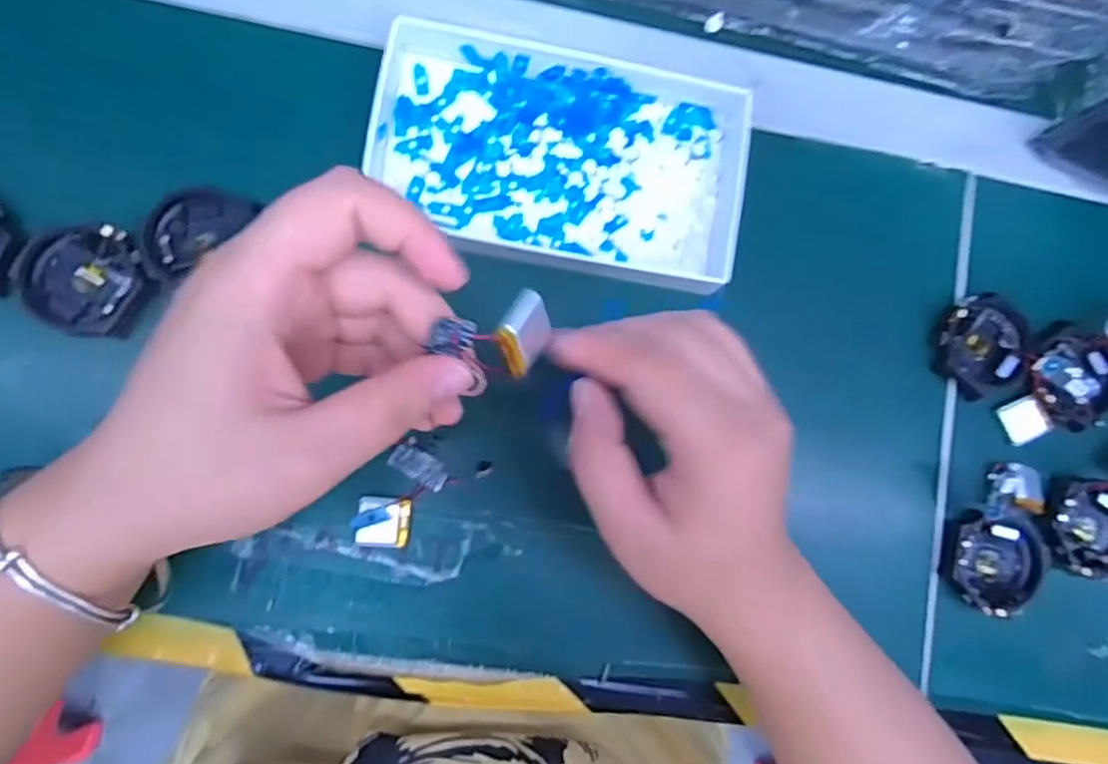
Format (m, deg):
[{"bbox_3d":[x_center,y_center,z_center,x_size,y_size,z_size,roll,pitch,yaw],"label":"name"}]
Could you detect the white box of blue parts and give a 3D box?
[{"bbox_3d":[0.004,-0.113,0.325,0.175,0.027,0.107,10,86,-6],"label":"white box of blue parts"}]

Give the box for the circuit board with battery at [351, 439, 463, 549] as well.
[{"bbox_3d":[-0.072,0.054,0.310,0.031,0.006,0.049,39,81,-1],"label":"circuit board with battery"}]

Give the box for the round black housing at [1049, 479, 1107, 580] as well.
[{"bbox_3d":[0.283,0.077,0.349,0.046,0.012,0.051,31,82,-2],"label":"round black housing"}]

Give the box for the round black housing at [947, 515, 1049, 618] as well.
[{"bbox_3d":[0.226,0.093,0.341,0.049,0.013,0.047,1,84,-6],"label":"round black housing"}]

